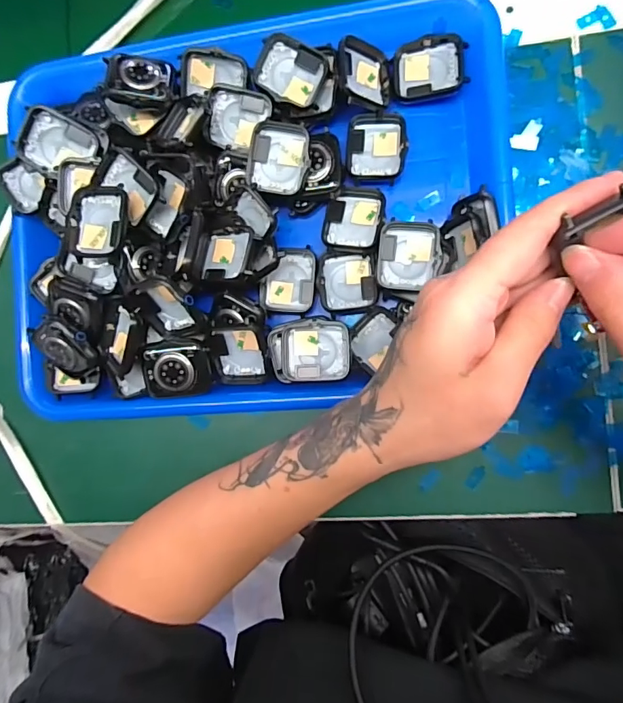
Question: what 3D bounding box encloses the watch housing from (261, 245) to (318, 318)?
[{"bbox_3d":[-0.016,-0.048,0.314,0.038,0.008,0.042,1,89,10],"label":"watch housing"}]

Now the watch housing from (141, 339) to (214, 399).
[{"bbox_3d":[-0.086,0.012,0.298,0.041,0.018,0.036,-3,88,10],"label":"watch housing"}]

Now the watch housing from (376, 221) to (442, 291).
[{"bbox_3d":[0.062,-0.060,0.297,0.038,0.016,0.042,4,89,10],"label":"watch housing"}]

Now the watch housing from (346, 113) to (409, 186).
[{"bbox_3d":[0.043,-0.133,0.305,0.038,0.007,0.044,2,89,10],"label":"watch housing"}]

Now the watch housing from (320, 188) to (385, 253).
[{"bbox_3d":[0.028,-0.087,0.305,0.037,0.012,0.042,10,75,7],"label":"watch housing"}]

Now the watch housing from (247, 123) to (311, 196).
[{"bbox_3d":[-0.020,-0.123,0.296,0.038,0.014,0.043,5,90,11],"label":"watch housing"}]

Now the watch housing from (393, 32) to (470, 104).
[{"bbox_3d":[0.076,-0.182,0.298,0.044,0.007,0.036,-1,88,10],"label":"watch housing"}]

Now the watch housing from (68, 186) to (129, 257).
[{"bbox_3d":[-0.129,-0.080,0.285,0.036,0.009,0.044,8,88,15],"label":"watch housing"}]

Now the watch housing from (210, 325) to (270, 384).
[{"bbox_3d":[-0.046,0.003,0.301,0.035,0.019,0.037,-1,88,10],"label":"watch housing"}]

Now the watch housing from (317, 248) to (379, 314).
[{"bbox_3d":[0.023,-0.047,0.304,0.038,0.011,0.041,-11,87,10],"label":"watch housing"}]

